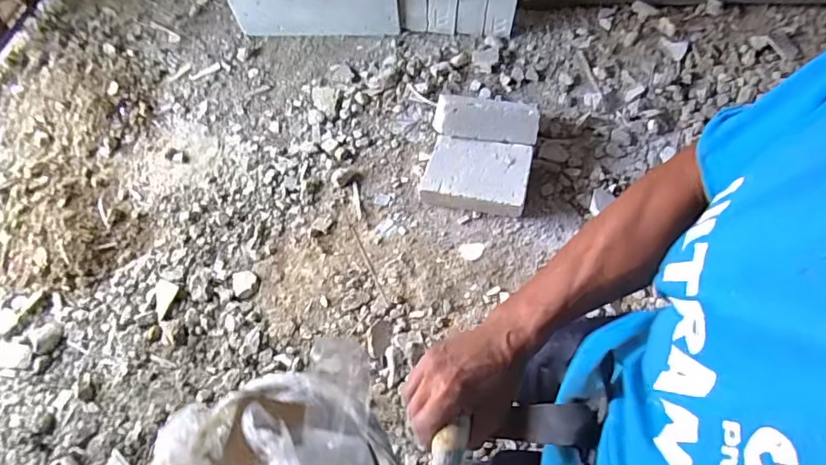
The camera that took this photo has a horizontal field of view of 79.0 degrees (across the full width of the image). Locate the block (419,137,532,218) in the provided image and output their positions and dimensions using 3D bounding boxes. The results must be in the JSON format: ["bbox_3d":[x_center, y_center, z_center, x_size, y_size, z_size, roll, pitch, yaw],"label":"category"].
[{"bbox_3d":[0.196,-0.168,1.541,0.334,0.115,0.194,6,65,5],"label":"block"}]

